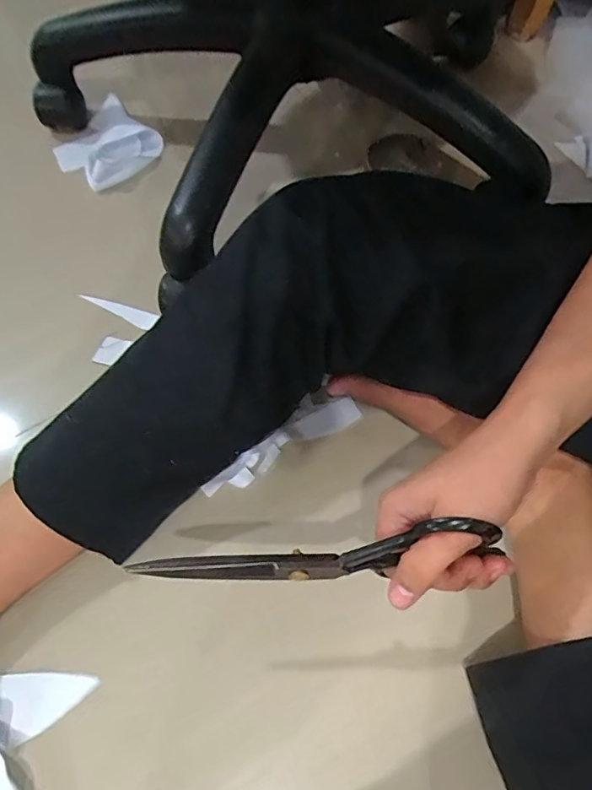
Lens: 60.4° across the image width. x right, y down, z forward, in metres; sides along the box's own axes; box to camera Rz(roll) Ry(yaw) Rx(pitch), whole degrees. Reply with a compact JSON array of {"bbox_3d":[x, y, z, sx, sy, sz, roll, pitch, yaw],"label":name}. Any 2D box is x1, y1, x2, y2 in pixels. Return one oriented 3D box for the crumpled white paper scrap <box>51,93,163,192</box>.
[{"bbox_3d":[-0.225,-0.298,0.611,0.092,0.033,0.119,33,67,14],"label":"crumpled white paper scrap"}]

